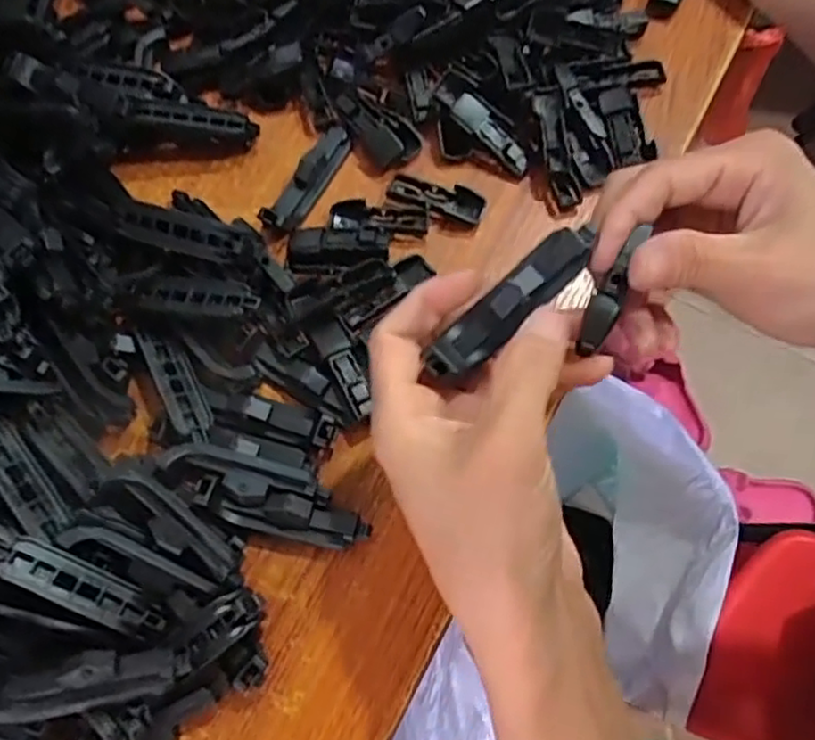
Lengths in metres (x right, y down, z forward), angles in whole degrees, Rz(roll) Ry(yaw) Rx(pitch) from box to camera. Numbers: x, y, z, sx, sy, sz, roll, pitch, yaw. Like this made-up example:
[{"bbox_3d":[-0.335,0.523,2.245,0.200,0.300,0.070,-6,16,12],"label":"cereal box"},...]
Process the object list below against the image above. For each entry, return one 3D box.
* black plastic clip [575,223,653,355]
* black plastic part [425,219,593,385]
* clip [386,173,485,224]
[{"bbox_3d":[0.072,-0.029,0.240,0.010,0.012,0.048,24,85,8],"label":"black plastic clip"},{"bbox_3d":[0.038,-0.025,0.242,0.072,0.014,0.017,-43,75,4],"label":"black plastic part"},{"bbox_3d":[0.014,-0.090,0.352,0.051,0.007,0.016,17,70,7],"label":"clip"}]

